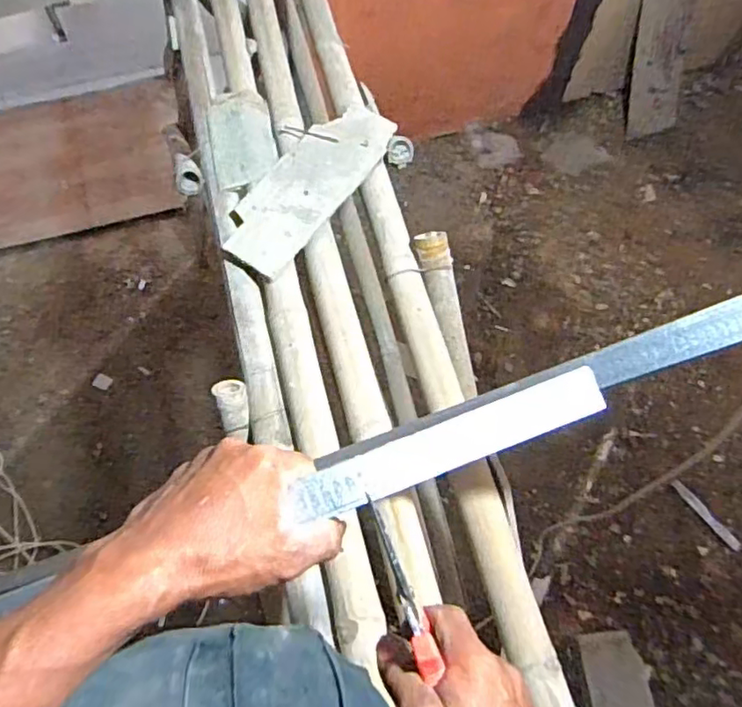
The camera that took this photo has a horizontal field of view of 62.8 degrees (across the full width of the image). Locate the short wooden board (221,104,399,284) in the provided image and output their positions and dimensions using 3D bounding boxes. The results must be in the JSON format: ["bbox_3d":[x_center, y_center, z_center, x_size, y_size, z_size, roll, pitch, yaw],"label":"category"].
[{"bbox_3d":[-0.098,-0.266,0.962,0.126,0.027,0.353,31,67,13],"label":"short wooden board"}]

